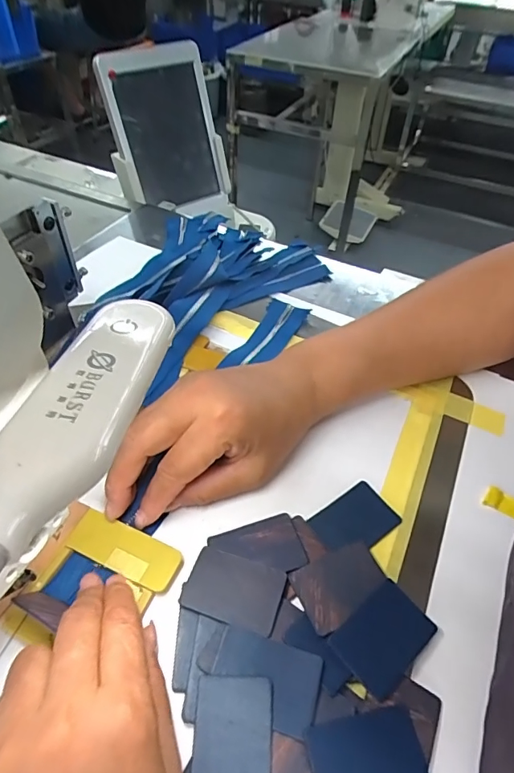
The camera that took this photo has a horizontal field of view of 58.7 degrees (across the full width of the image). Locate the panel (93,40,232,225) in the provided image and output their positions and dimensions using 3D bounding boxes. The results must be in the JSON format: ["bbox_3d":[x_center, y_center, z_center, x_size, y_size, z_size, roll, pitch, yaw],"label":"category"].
[{"bbox_3d":[-0.121,-0.346,0.640,0.160,0.219,0.026,-25,29,-30],"label":"panel"}]

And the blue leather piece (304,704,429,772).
[{"bbox_3d":[0.050,0.167,0.204,0.051,0.004,0.035,-7,49,-9],"label":"blue leather piece"}]

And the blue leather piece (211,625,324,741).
[{"bbox_3d":[0.004,0.141,0.221,0.050,0.004,0.034,15,54,10],"label":"blue leather piece"}]

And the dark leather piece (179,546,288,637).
[{"bbox_3d":[-0.012,0.110,0.248,0.051,0.004,0.034,15,49,11],"label":"dark leather piece"}]

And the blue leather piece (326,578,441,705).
[{"bbox_3d":[0.067,0.128,0.237,0.051,0.004,0.036,-33,57,-28],"label":"blue leather piece"}]

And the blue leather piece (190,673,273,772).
[{"bbox_3d":[-0.011,0.161,0.206,0.035,0.004,0.052,1,56,2],"label":"blue leather piece"}]

